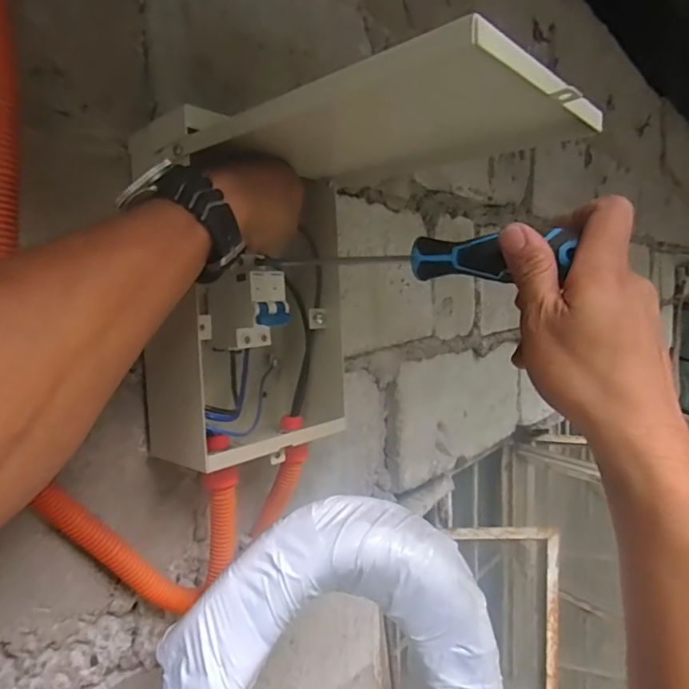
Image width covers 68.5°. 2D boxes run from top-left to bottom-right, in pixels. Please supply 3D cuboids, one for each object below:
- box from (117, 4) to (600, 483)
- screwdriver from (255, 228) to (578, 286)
[{"bbox_3d":[-0.003,-0.030,0.356,0.297,0.235,0.154,5,9,43],"label":"box"},{"bbox_3d":[0.047,-0.056,0.340,0.193,0.027,0.024,4,9,33],"label":"screwdriver"}]

